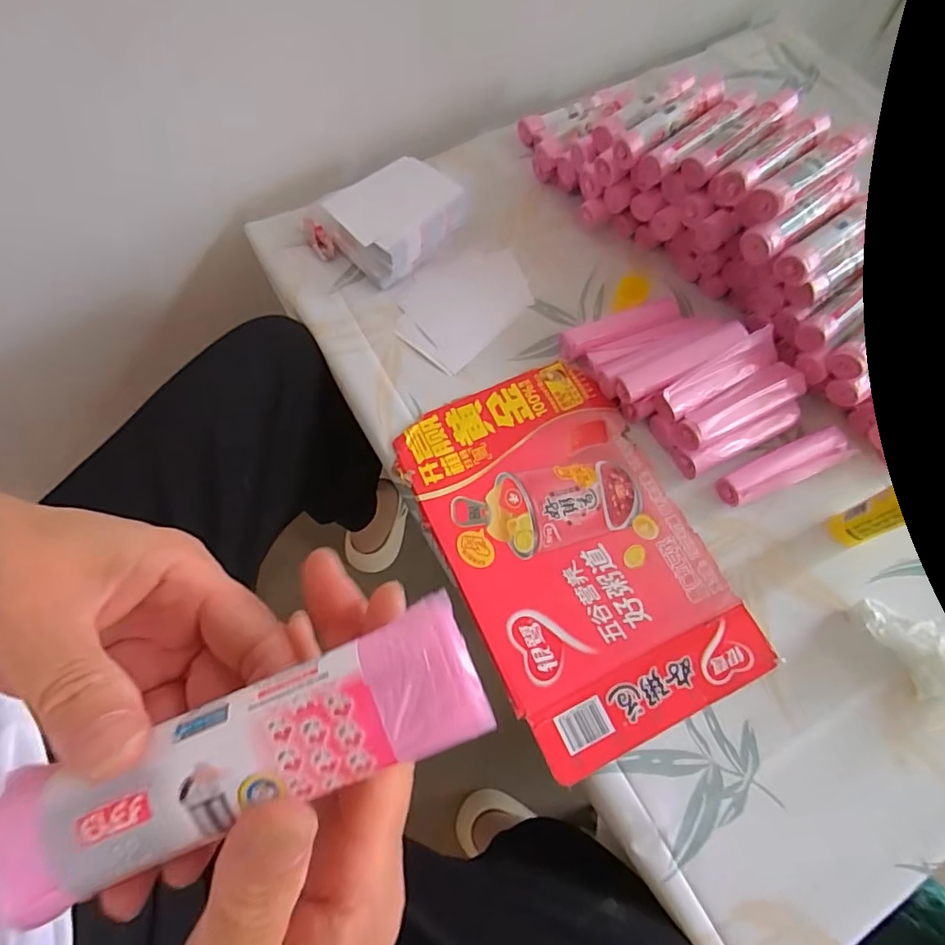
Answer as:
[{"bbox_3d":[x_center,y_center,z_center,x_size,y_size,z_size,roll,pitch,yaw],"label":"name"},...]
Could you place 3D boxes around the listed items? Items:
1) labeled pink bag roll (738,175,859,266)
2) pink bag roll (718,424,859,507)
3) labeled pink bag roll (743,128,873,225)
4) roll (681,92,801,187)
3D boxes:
[{"bbox_3d":[0.282,-0.220,0.475,0.113,0.032,0.029,-33,71,-13],"label":"labeled pink bag roll"},{"bbox_3d":[0.274,-0.004,0.489,0.123,0.021,0.031,-21,70,-7],"label":"pink bag roll"},{"bbox_3d":[0.281,-0.247,0.462,0.121,0.031,0.028,-34,71,-13],"label":"labeled pink bag roll"},{"bbox_3d":[0.241,-0.304,0.501,0.125,0.035,0.025,-38,72,-15],"label":"roll"}]

